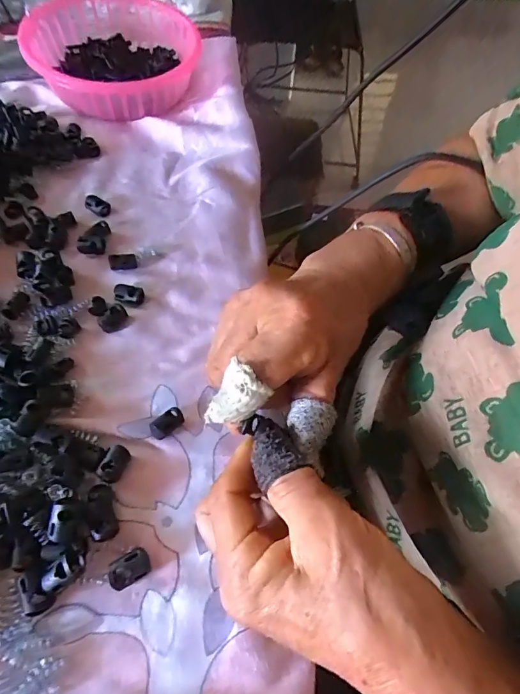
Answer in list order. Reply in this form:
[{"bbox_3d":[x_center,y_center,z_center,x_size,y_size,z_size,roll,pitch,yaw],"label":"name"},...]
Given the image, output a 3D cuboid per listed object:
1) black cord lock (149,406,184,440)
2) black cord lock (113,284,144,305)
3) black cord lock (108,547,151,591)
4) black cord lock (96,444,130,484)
[{"bbox_3d":[-0.056,0.046,0.251,0.011,0.012,0.022,38,64,19],"label":"black cord lock"},{"bbox_3d":[-0.096,-0.039,0.304,0.020,0.006,0.018,-5,59,-6],"label":"black cord lock"},{"bbox_3d":[-0.067,0.113,0.212,0.020,0.010,0.014,-23,62,-16],"label":"black cord lock"},{"bbox_3d":[-0.084,0.067,0.237,0.013,0.007,0.020,20,59,9],"label":"black cord lock"}]

